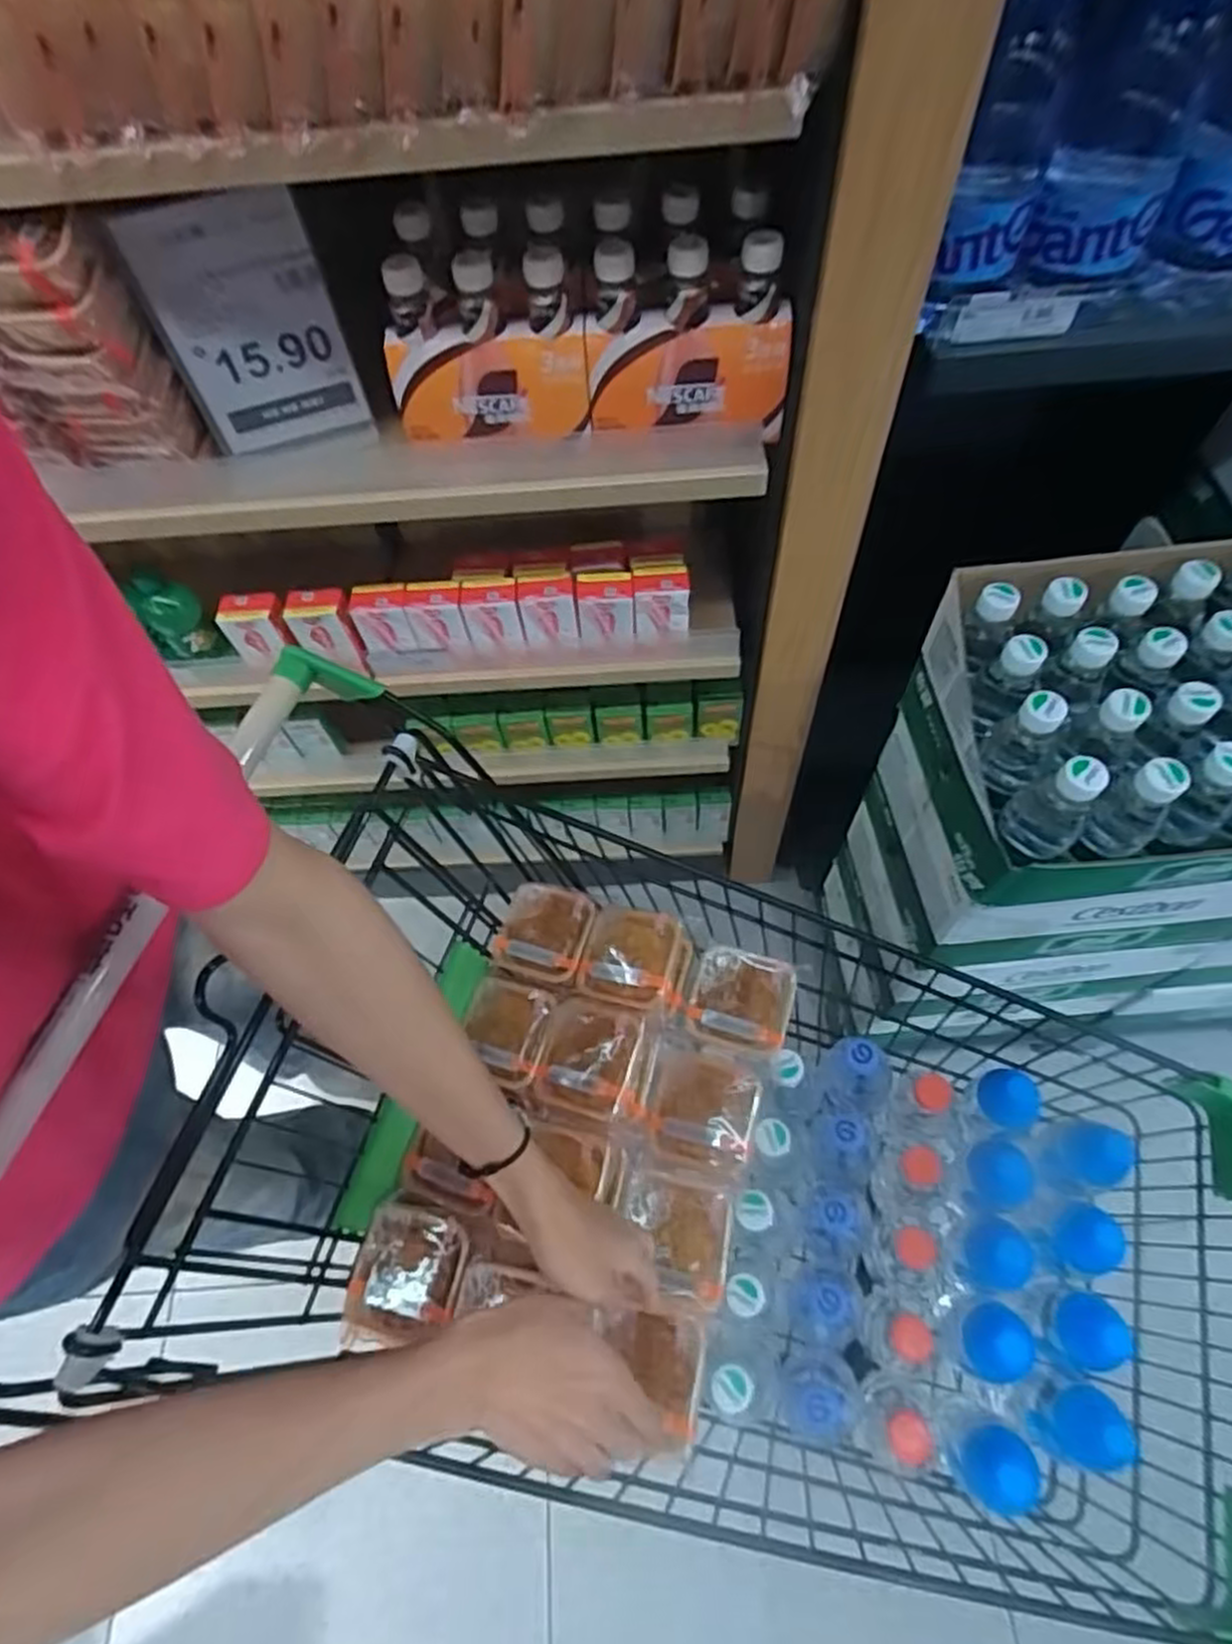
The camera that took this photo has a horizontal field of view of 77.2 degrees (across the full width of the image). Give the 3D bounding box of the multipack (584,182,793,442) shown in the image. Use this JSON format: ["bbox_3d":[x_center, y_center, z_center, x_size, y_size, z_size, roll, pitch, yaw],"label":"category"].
[{"bbox_3d":[0.061,-0.432,0.661,0.172,0.138,0.109,4,61,6],"label":"multipack"}]

